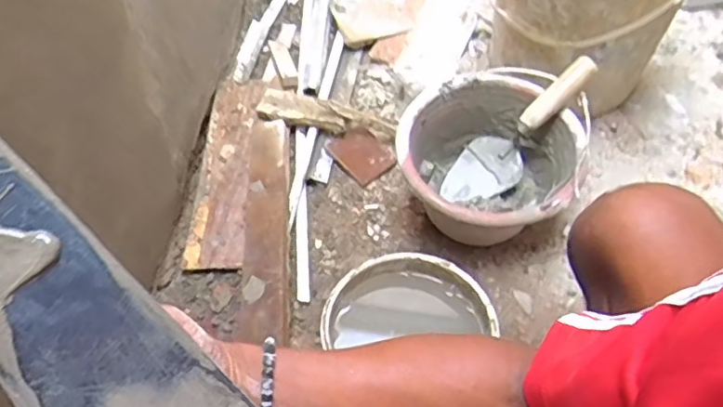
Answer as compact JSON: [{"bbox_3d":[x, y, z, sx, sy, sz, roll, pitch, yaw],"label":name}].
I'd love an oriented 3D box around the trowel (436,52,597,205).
[{"bbox_3d":[0.227,-0.097,0.852,0.260,0.067,0.084,-45,56,19],"label":"trowel"}]

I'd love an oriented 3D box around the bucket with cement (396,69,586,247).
[{"bbox_3d":[0.175,-0.043,0.865,0.234,0.169,0.228,0,53,0],"label":"bucket with cement"}]

